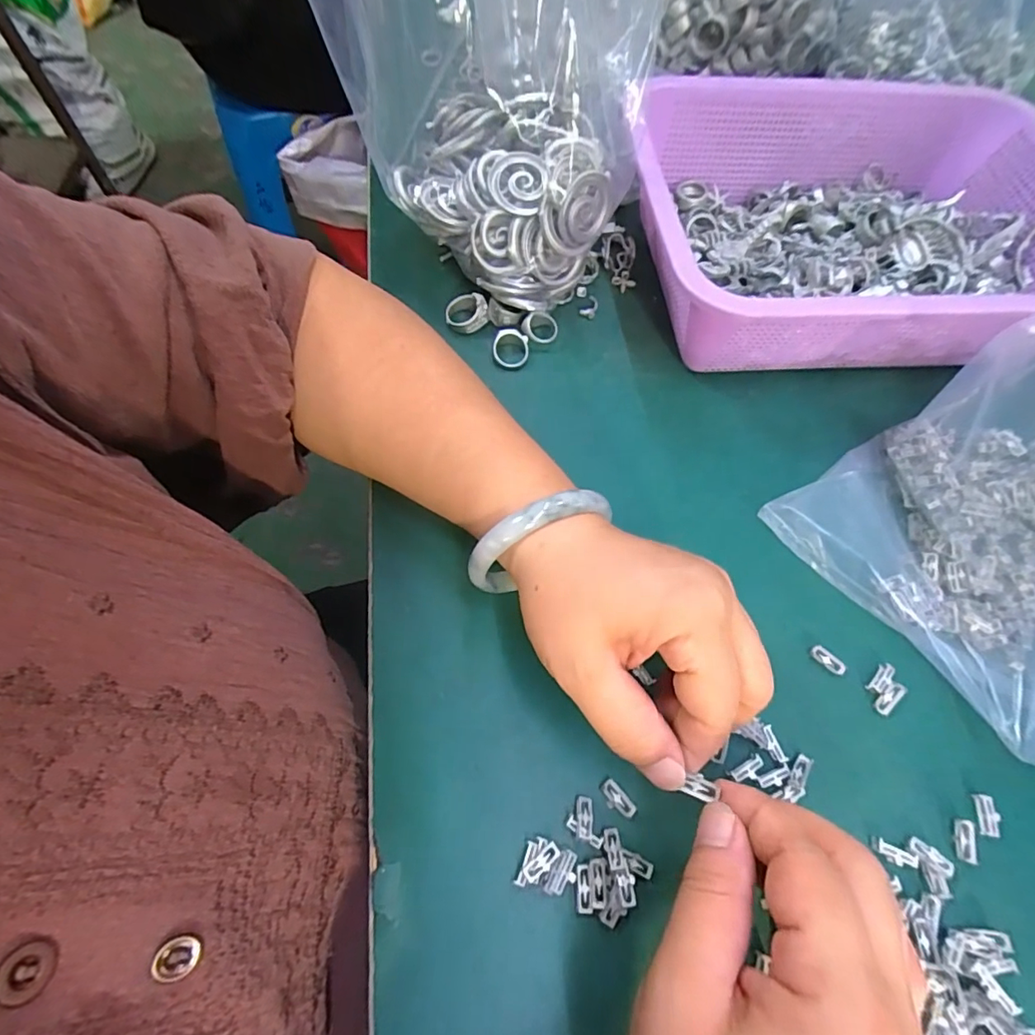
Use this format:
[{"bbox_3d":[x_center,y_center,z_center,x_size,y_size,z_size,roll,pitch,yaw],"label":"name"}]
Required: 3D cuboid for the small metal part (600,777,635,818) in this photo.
[{"bbox_3d":[0.044,0.123,0.227,0.008,0.004,0.017,-41,73,-20],"label":"small metal part"}]

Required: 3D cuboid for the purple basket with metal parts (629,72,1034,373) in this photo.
[{"bbox_3d":[0.223,-0.193,0.351,0.308,0.083,0.219,-6,65,-6],"label":"purple basket with metal parts"}]

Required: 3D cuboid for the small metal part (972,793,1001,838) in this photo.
[{"bbox_3d":[0.210,0.134,0.234,0.006,0.006,0.017,11,64,3],"label":"small metal part"}]

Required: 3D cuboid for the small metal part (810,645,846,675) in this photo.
[{"bbox_3d":[0.157,0.071,0.263,0.017,0.004,0.008,37,68,15],"label":"small metal part"}]

